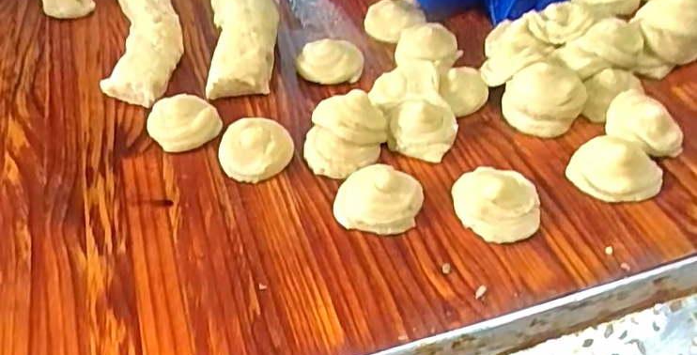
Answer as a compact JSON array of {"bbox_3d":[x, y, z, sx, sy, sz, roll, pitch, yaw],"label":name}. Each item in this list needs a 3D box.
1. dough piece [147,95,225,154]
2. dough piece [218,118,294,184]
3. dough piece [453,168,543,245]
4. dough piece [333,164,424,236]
[{"bbox_3d":[-0.191,-0.066,0.709,0.078,0.024,0.070,-20,51,-13],"label":"dough piece"},{"bbox_3d":[-0.102,-0.037,0.677,0.079,0.031,0.072,-11,50,-6],"label":"dough piece"},{"bbox_3d":[0.146,0.022,0.607,0.081,0.024,0.083,-2,49,2],"label":"dough piece"},{"bbox_3d":[0.029,0.018,0.615,0.084,0.033,0.068,8,51,11],"label":"dough piece"}]

